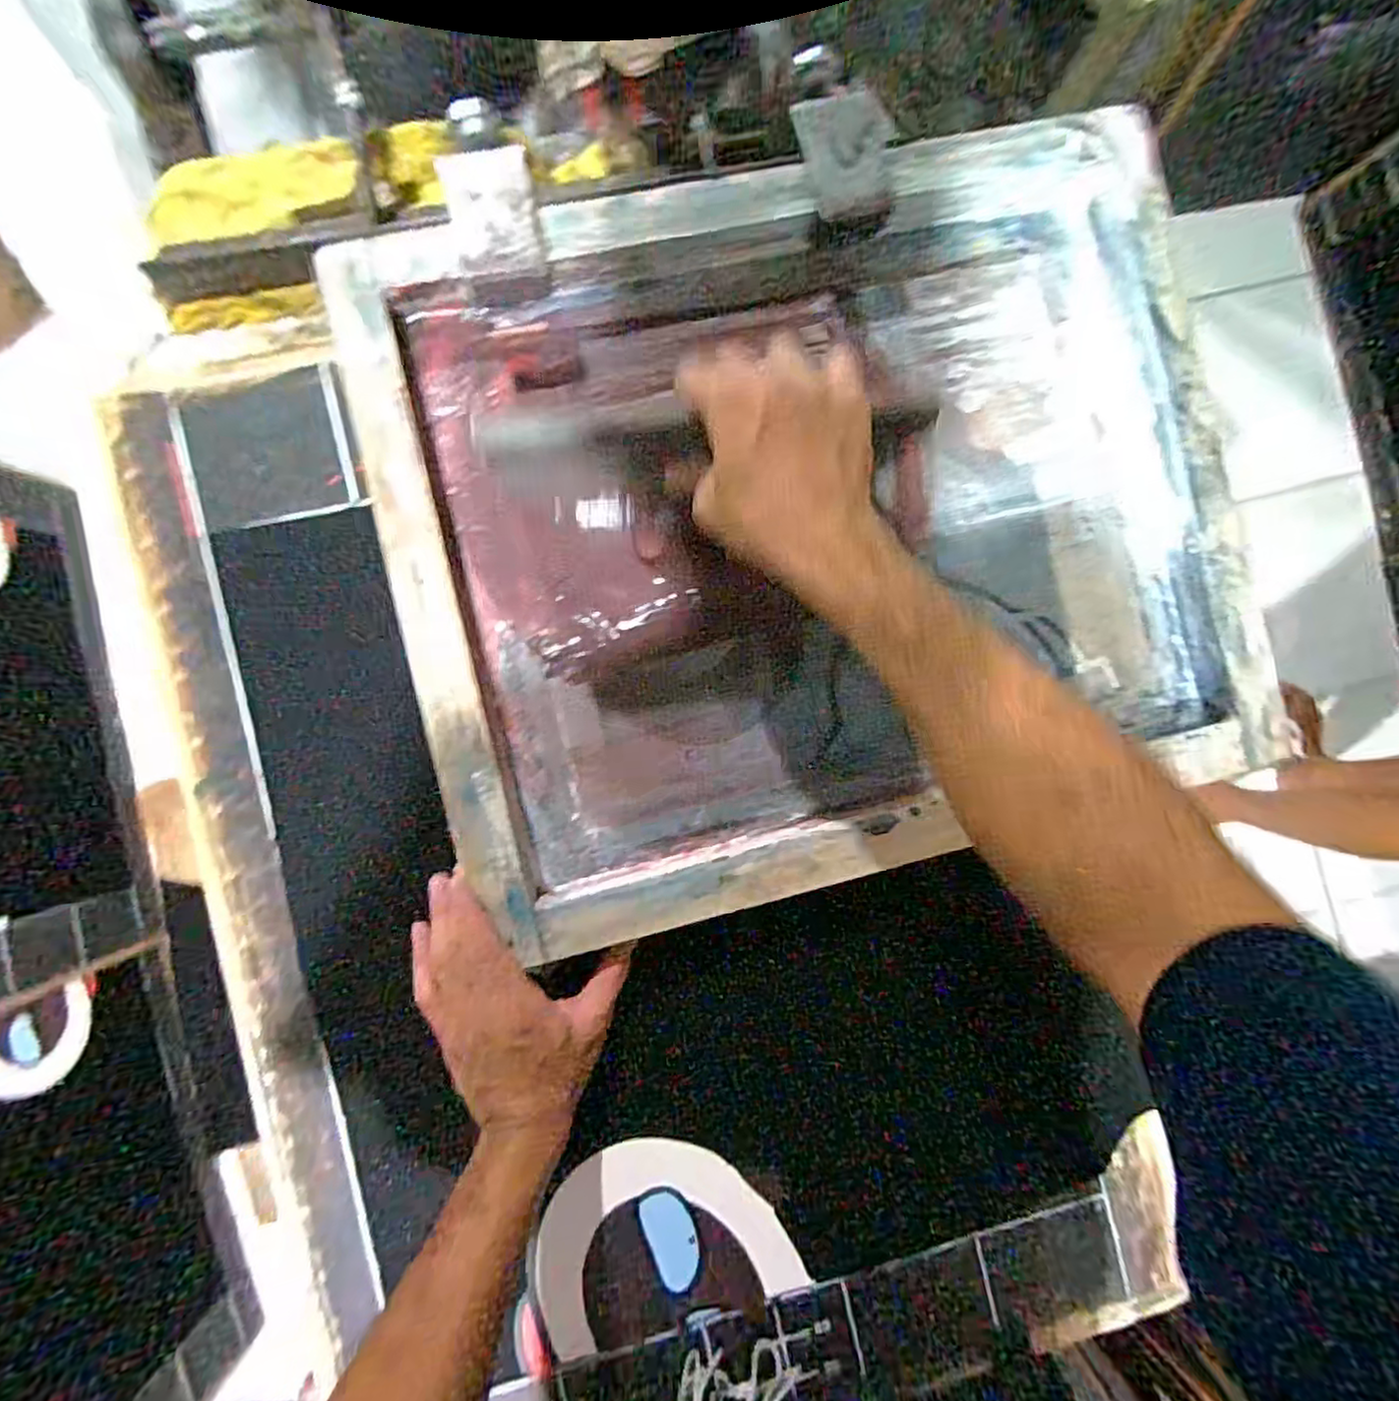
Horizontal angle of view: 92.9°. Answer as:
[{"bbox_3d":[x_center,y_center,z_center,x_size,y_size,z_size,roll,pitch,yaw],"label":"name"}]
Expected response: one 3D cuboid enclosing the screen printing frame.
[{"bbox_3d":[0.084,-0.120,0.453,0.553,0.049,0.461,-13,89,-4],"label":"screen printing frame"}]

